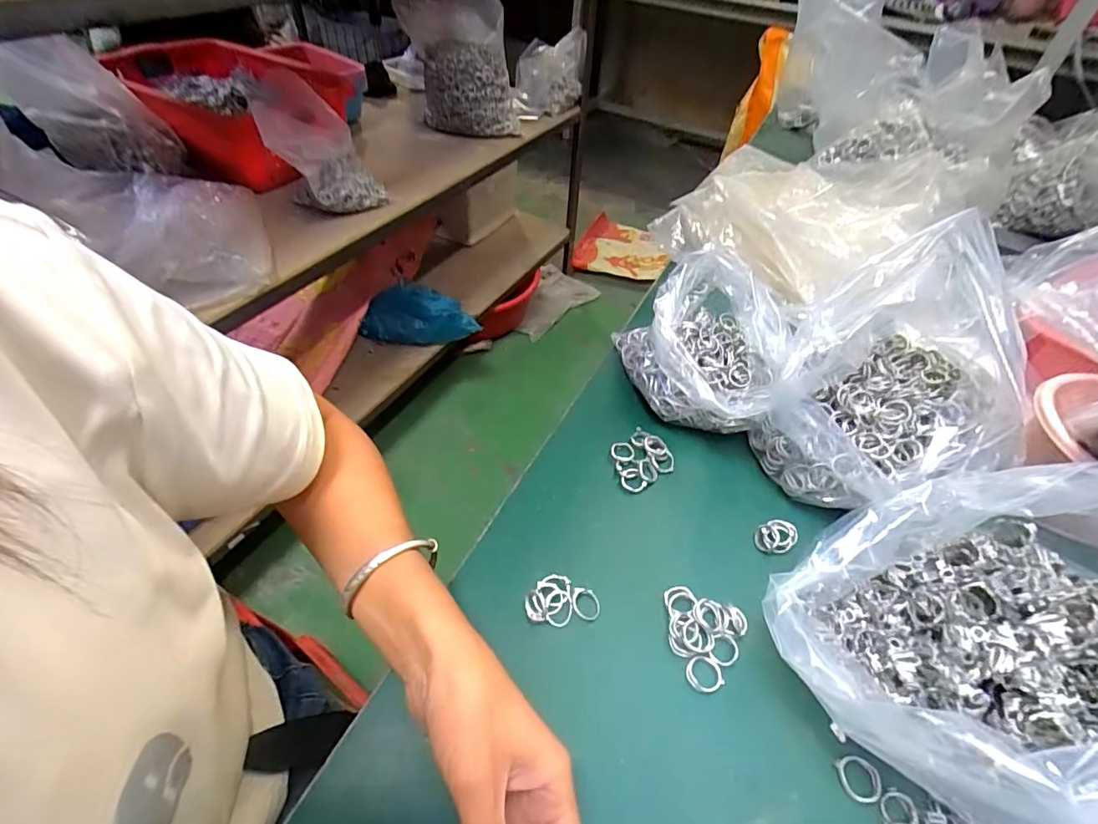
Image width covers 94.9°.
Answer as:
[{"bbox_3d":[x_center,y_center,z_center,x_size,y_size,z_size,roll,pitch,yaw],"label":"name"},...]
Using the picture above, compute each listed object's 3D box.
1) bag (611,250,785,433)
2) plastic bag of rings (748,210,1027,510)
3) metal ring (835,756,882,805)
[{"bbox_3d":[0.141,-0.056,0.463,0.115,0.113,0.166,-7,49,-12],"label":"bag"},{"bbox_3d":[0.272,-0.016,0.398,0.180,0.177,0.154,-10,49,-14],"label":"plastic bag of rings"},{"bbox_3d":[0.184,0.216,0.298,0.022,0.007,0.023,3,47,-3],"label":"metal ring"}]

